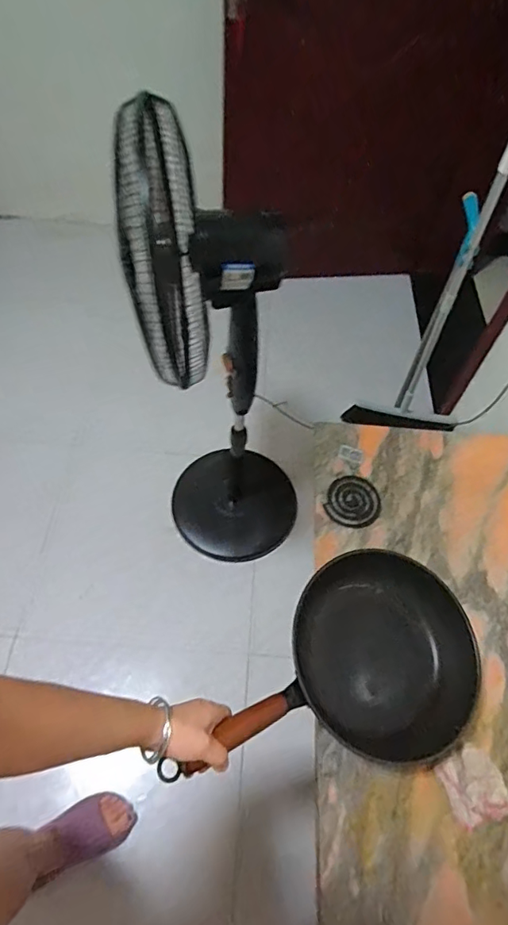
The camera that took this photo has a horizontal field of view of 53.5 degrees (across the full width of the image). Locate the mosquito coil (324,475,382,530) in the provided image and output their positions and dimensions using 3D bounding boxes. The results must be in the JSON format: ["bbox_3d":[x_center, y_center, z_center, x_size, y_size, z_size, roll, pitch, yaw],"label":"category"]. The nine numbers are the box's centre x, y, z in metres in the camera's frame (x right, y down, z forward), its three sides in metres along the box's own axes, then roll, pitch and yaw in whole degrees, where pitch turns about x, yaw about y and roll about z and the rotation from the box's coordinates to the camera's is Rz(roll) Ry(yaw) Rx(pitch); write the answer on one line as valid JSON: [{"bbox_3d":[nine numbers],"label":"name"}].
[{"bbox_3d":[0.195,0.077,0.989,0.102,0.009,0.110,0,64,-1],"label":"mosquito coil"}]

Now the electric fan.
[{"bbox_3d":[-0.070,-0.162,1.074,0.320,1.079,0.321,-7,66,-1],"label":"electric fan"}]

